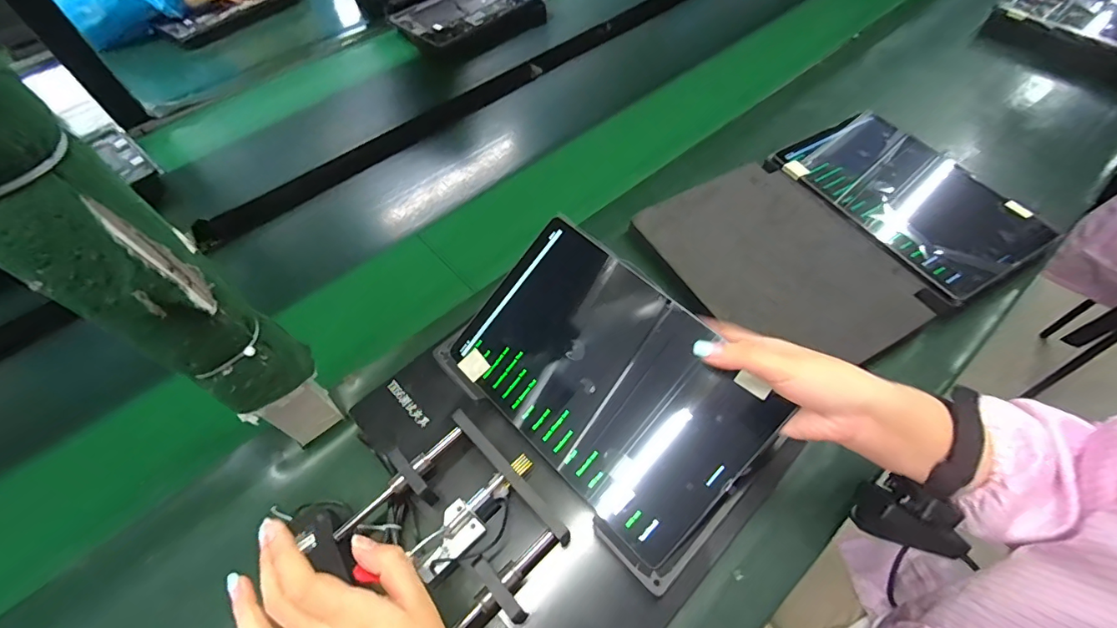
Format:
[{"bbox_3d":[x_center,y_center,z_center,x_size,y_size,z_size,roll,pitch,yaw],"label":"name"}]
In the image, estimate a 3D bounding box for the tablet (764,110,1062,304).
[{"bbox_3d":[0.399,-0.141,0.537,0.179,0.016,0.249,-28,63,-15],"label":"tablet"}]

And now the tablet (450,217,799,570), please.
[{"bbox_3d":[0.034,0.049,0.395,0.254,0.014,0.163,41,95,25],"label":"tablet"}]

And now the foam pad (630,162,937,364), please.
[{"bbox_3d":[0.232,-0.059,0.500,0.202,0.016,0.250,-26,58,-13],"label":"foam pad"}]

